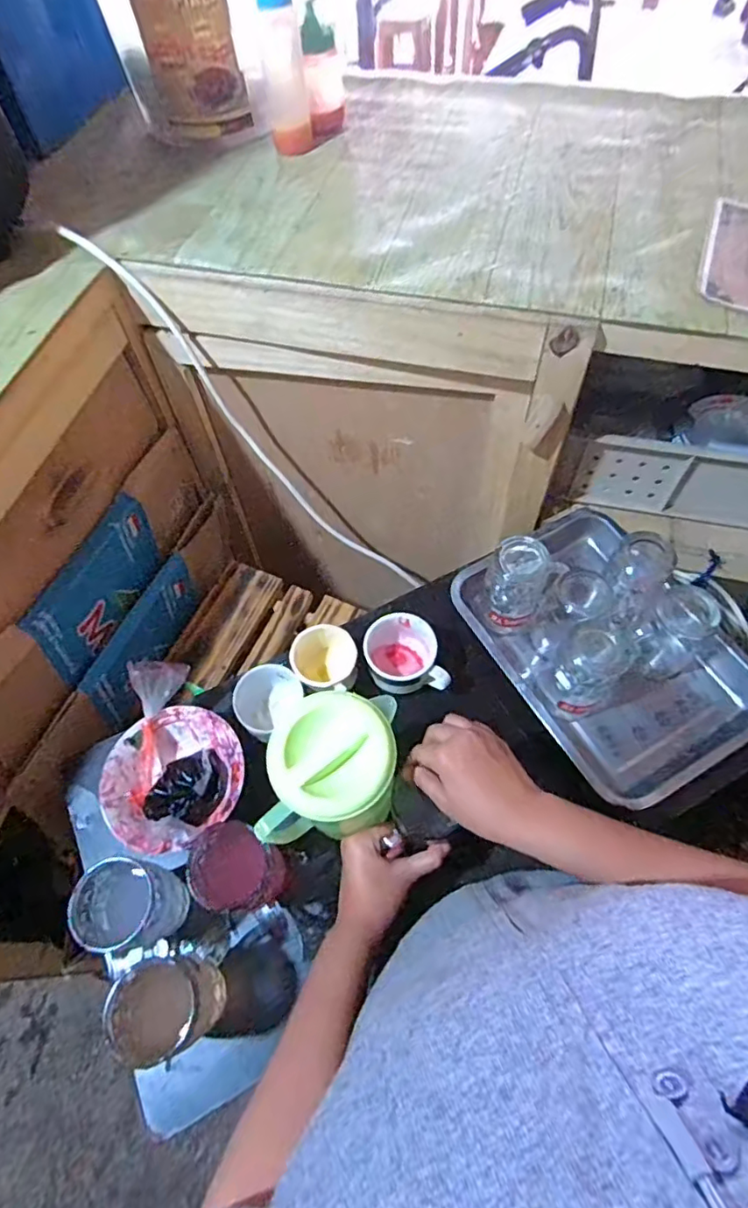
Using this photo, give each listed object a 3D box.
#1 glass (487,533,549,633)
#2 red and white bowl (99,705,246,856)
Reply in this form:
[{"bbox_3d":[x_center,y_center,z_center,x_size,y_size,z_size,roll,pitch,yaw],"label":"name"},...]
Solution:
[{"bbox_3d":[0.176,-0.020,0.720,0.063,0.124,0.069,-1,62,2],"label":"glass"},{"bbox_3d":[-0.222,0.198,0.652,0.151,0.045,0.143,-1,62,2],"label":"red and white bowl"}]

